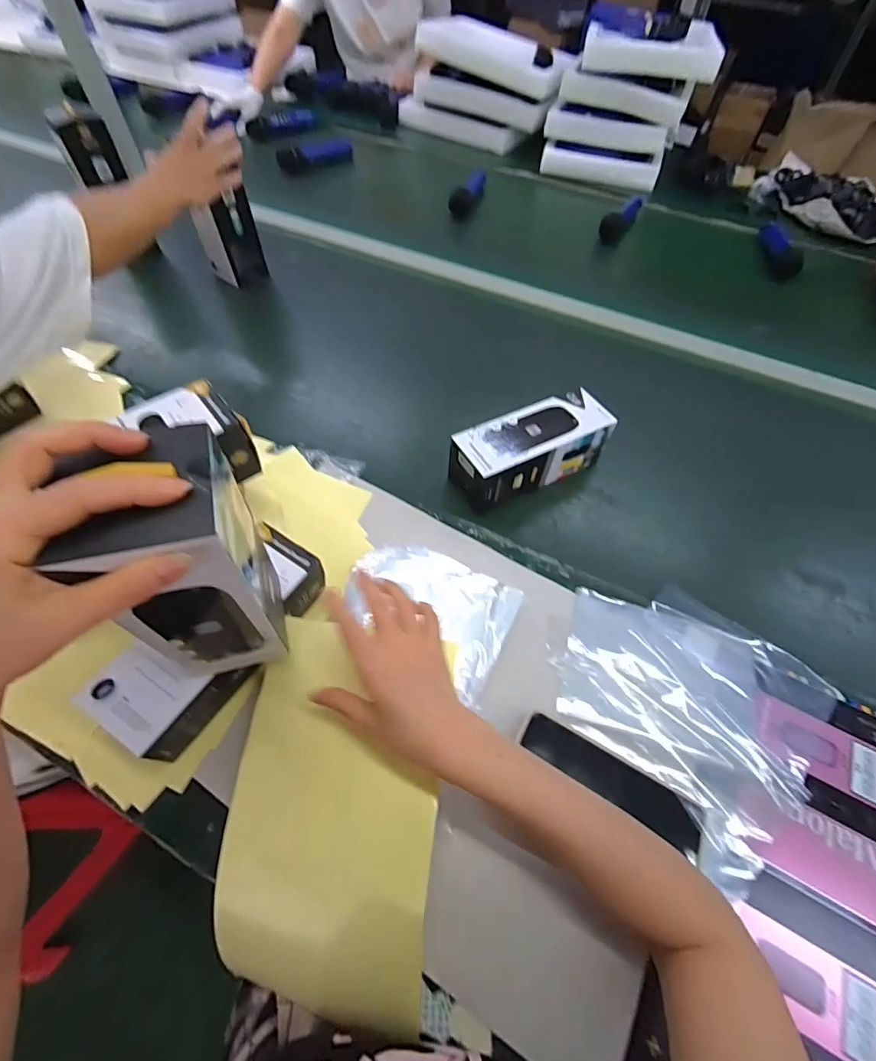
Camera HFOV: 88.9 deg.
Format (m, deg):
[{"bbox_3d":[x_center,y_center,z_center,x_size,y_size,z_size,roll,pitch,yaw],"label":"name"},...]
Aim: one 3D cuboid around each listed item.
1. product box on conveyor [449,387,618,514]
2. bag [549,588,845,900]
[{"bbox_3d":[0.116,-0.102,0.569,0.199,0.071,0.077,-25,62,-16],"label":"product box on conveyor"},{"bbox_3d":[0.235,0.152,0.430,0.230,0.023,0.212,39,62,22],"label":"bag"}]

